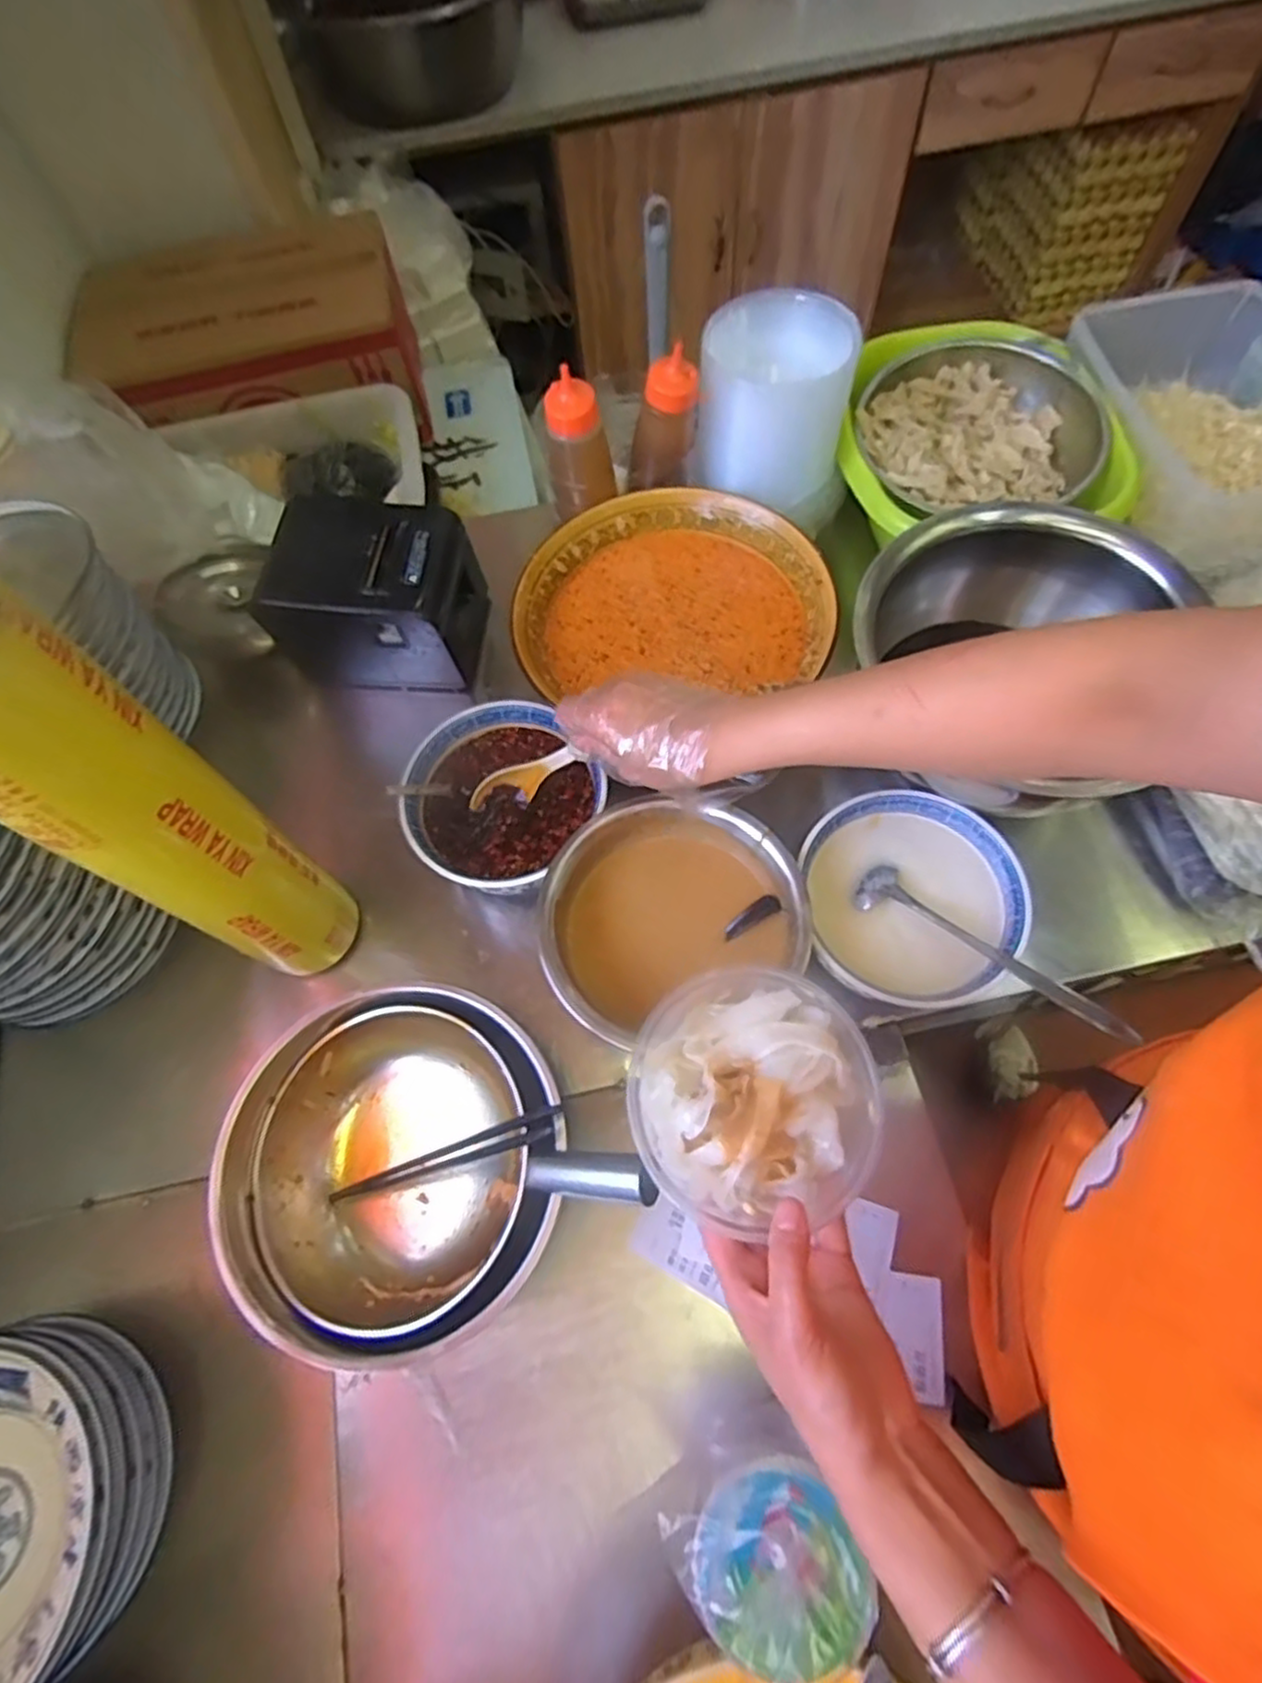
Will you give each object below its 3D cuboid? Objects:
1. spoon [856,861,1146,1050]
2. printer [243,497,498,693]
[{"bbox_3d":[0.278,0.086,0.567,0.218,0.018,0.043,34,72,30],"label":"spoon"},{"bbox_3d":[-0.256,-0.258,0.752,0.181,0.130,0.149,6,67,6],"label":"printer"}]

